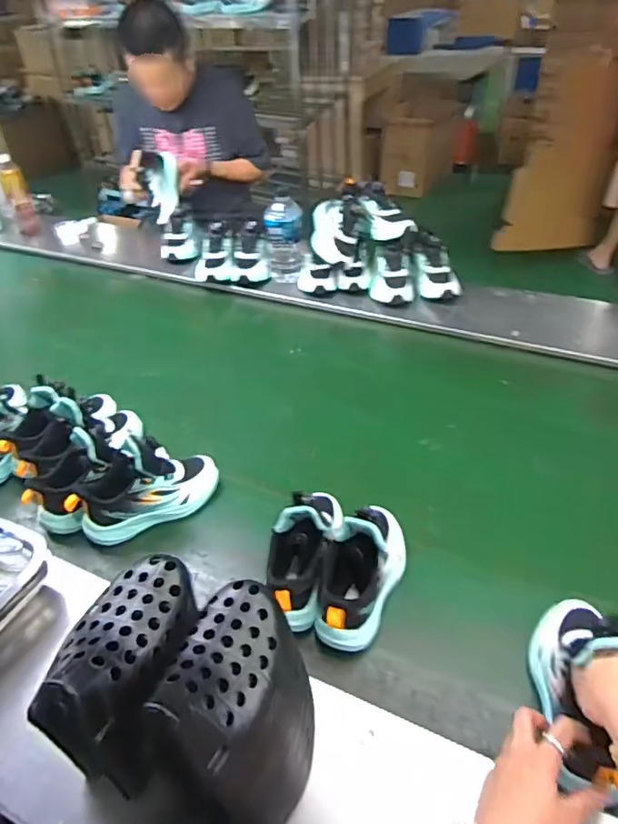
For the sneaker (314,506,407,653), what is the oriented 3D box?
[{"bbox_3d":[0.066,0.183,0.683,0.075,0.135,0.188,16,42,22],"label":"sneaker"}]

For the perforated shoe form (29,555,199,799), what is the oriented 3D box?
[{"bbox_3d":[-0.149,0.229,0.500,0.071,0.192,0.141,15,42,21],"label":"perforated shoe form"}]

